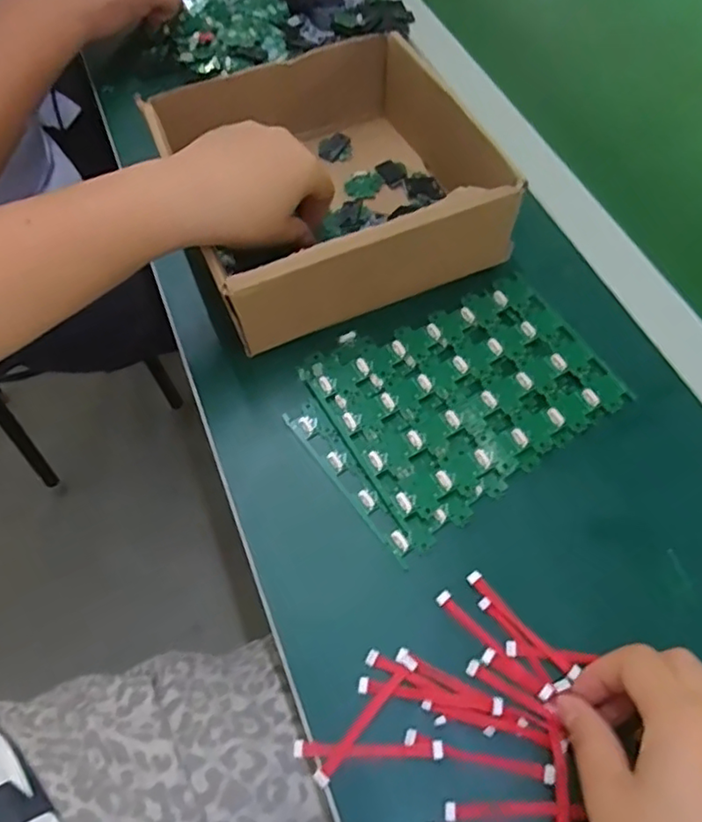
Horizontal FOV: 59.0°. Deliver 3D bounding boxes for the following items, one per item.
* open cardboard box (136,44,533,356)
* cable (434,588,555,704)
[{"bbox_3d":[-0.007,-0.172,0.456,0.227,0.077,0.202,-22,62,-9],"label":"open cardboard box"},{"bbox_3d":[0.074,0.121,0.325,0.071,0.004,0.008,40,71,22],"label":"cable"}]

